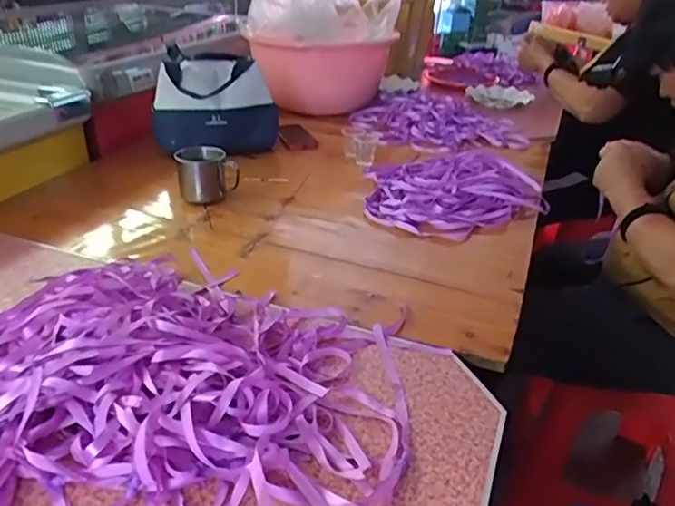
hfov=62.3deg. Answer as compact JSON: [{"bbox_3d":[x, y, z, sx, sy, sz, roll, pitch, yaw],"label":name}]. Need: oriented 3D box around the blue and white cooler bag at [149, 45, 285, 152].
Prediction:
[{"bbox_3d":[-0.255,-0.314,1.183,0.255,0.186,0.138,-4,30,-13],"label":"blue and white cooler bag"}]

